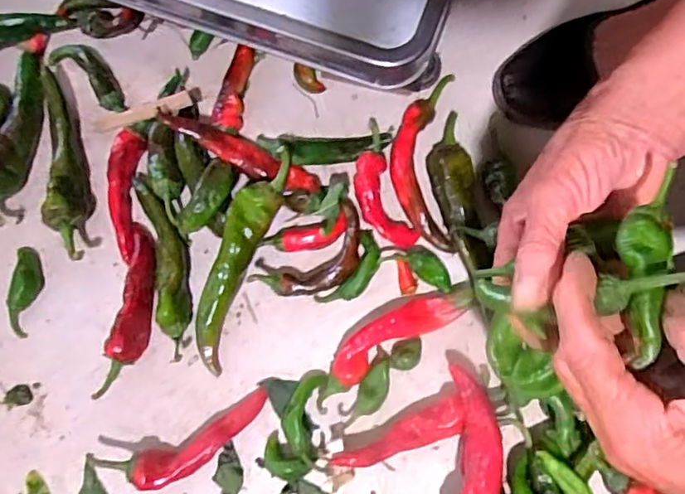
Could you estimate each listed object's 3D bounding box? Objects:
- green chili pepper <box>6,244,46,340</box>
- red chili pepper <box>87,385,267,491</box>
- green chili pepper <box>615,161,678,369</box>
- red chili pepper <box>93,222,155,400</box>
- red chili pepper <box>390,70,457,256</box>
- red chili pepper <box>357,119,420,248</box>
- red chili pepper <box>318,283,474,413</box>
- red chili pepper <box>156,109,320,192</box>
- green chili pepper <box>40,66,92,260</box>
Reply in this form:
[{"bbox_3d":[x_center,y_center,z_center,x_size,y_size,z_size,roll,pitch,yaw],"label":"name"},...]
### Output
[{"bbox_3d":[-0.246,0.033,0.435,0.018,0.022,0.069,0,77,0],"label":"green chili pepper"},{"bbox_3d":[-0.112,0.143,0.404,0.127,0.022,0.035,-23,78,-5],"label":"red chili pepper"},{"bbox_3d":[0.140,0.009,0.258,0.019,0.017,0.087,6,79,2],"label":"green chili pepper"},{"bbox_3d":[-0.156,0.046,0.425,0.026,0.027,0.128,7,77,2],"label":"red chili pepper"},{"bbox_3d":[0.063,-0.071,0.443,0.048,0.021,0.148,1,77,1],"label":"red chili pepper"},{"bbox_3d":[0.027,-0.047,0.436,0.034,0.026,0.099,-20,77,-4],"label":"red chili pepper"},{"bbox_3d":[0.035,0.066,0.419,0.135,0.024,0.031,-32,79,-7],"label":"red chili pepper"},{"bbox_3d":[-0.079,-0.073,0.441,0.129,0.023,0.029,26,57,-4],"label":"red chili pepper"},{"bbox_3d":[-0.222,-0.063,0.441,0.030,0.025,0.155,-16,77,-3],"label":"green chili pepper"}]

